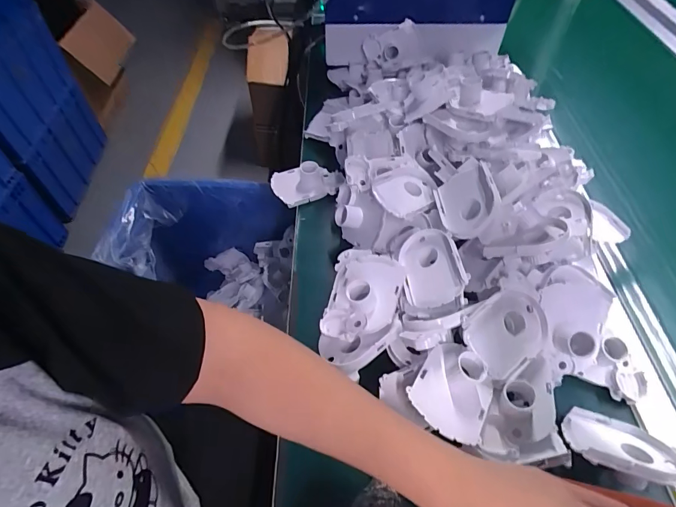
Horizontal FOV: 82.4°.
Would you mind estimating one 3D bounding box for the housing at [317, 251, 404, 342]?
[{"bbox_3d":[0.029,0.036,0.409,0.076,0.029,0.115,9,53,7],"label":"housing"}]

